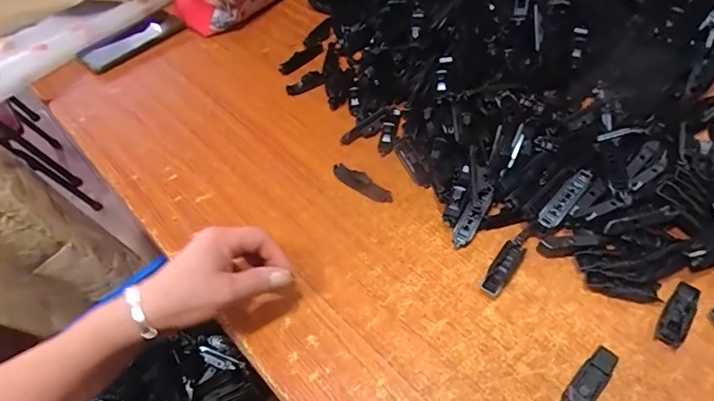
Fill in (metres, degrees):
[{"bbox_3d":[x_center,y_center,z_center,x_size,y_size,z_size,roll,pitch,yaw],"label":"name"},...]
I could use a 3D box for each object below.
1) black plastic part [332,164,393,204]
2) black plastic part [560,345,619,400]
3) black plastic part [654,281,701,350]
[{"bbox_3d":[0.004,-0.020,0.546,0.080,0.019,0.020,29,60,25],"label":"black plastic part"},{"bbox_3d":[0.199,0.151,0.391,0.065,0.016,0.022,-40,58,-23],"label":"black plastic part"},{"bbox_3d":[0.293,0.104,0.421,0.023,0.008,0.065,32,61,27],"label":"black plastic part"}]

